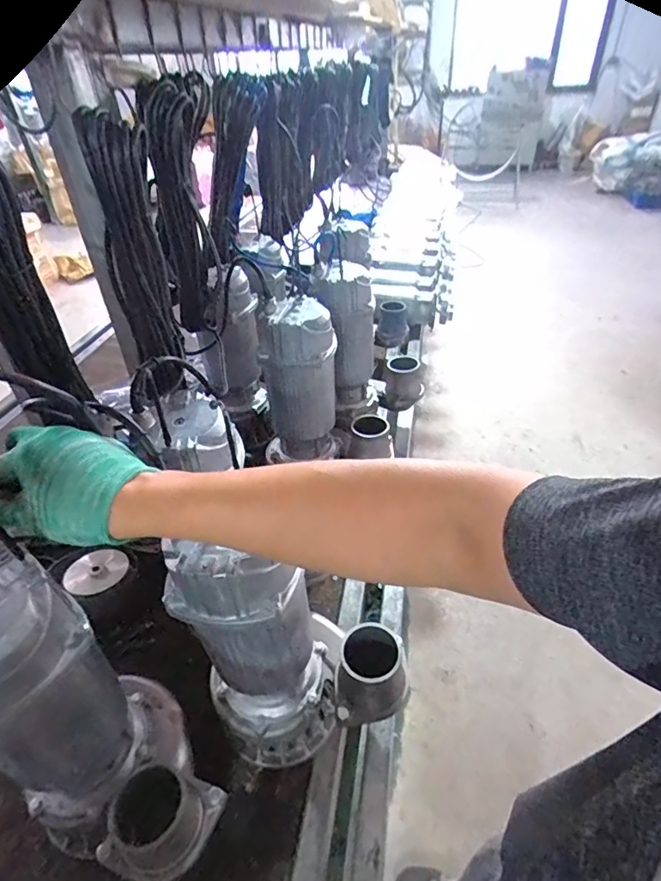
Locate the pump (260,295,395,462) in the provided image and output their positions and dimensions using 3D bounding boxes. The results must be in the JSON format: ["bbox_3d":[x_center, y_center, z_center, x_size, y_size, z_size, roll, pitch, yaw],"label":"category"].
[{"bbox_3d":[-0.002,-0.090,0.915,0.239,0.327,0.144,1,39,5],"label":"pump"}]

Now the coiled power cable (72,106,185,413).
[{"bbox_3d":[-0.245,-0.206,0.631,0.085,0.343,0.056,-18,41,-18],"label":"coiled power cable"}]

